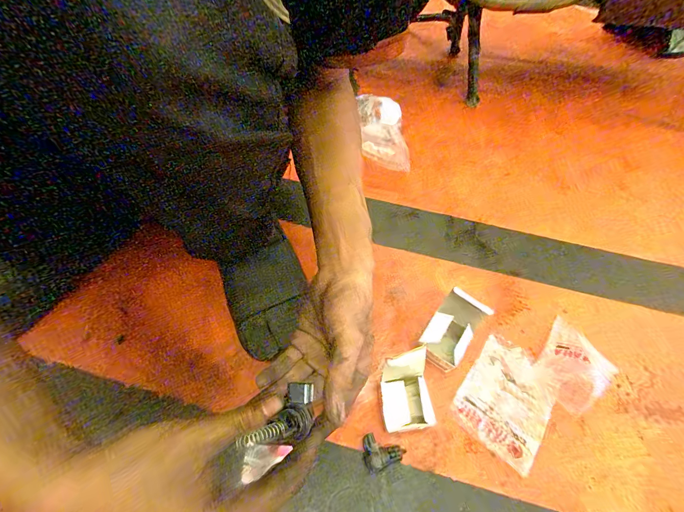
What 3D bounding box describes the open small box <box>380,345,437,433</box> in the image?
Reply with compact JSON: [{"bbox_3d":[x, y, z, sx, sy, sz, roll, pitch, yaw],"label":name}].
[{"bbox_3d":[0.076,0.170,0.396,0.057,0.043,0.087,-2,56,-3],"label":"open small box"}]

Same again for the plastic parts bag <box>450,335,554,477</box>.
[{"bbox_3d":[0.215,0.183,0.410,0.102,0.008,0.134,35,62,20],"label":"plastic parts bag"}]

